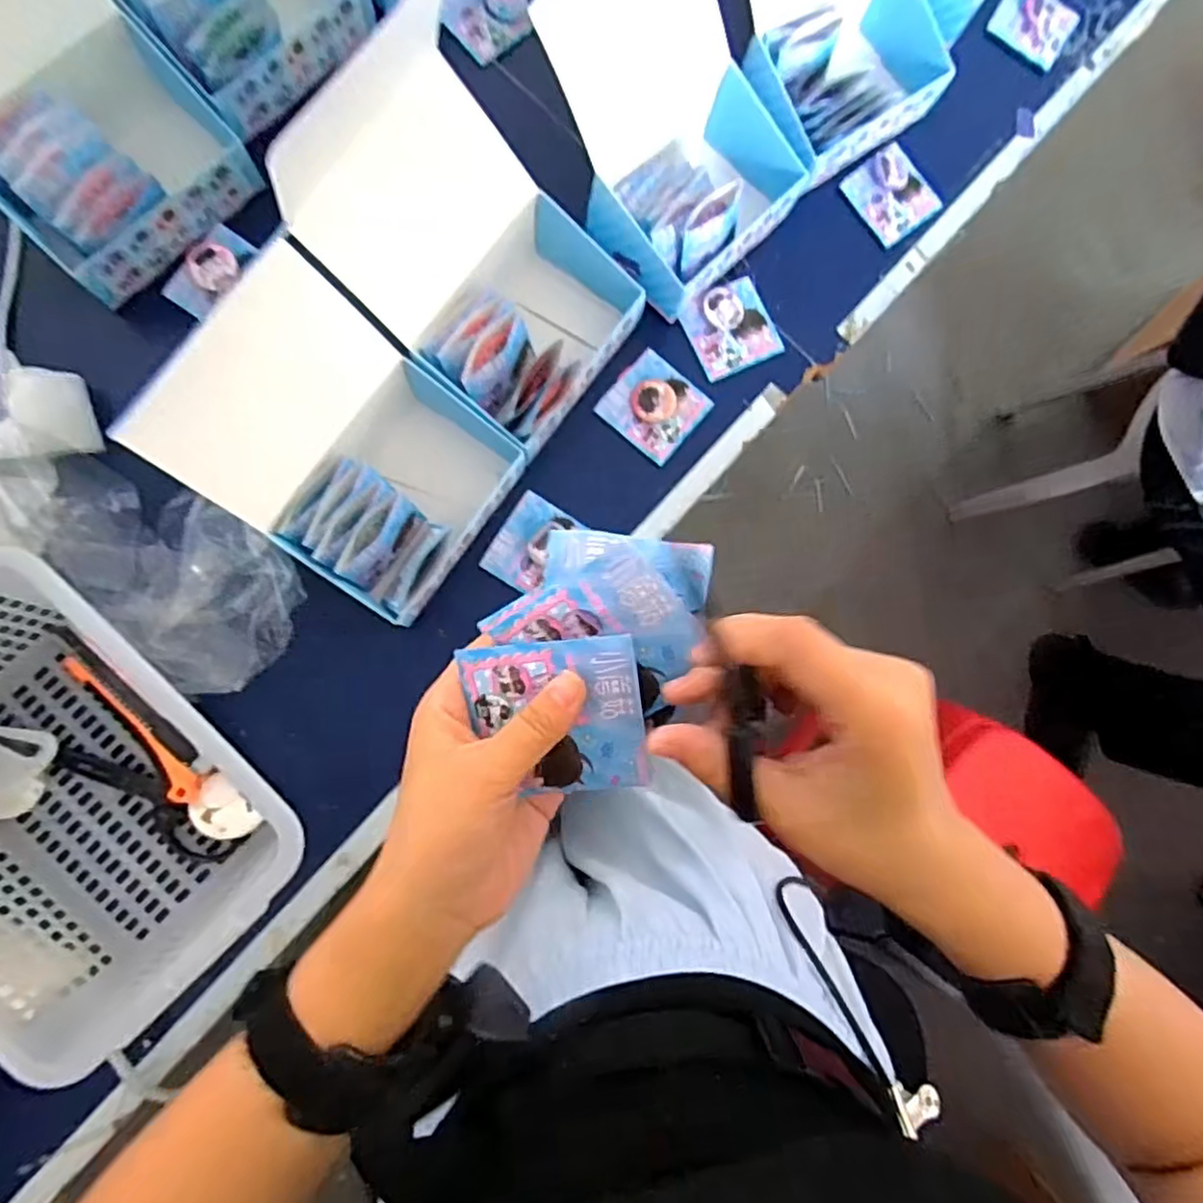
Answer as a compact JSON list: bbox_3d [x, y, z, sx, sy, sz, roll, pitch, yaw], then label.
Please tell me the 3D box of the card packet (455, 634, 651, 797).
[{"bbox_3d":[-0.017,0.047,0.271,0.066,0.006,0.067,-7,109,5],"label":"card packet"}]

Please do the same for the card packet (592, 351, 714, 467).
[{"bbox_3d":[0.042,-0.153,0.533,0.069,0.009,0.067,41,82,-2],"label":"card packet"}]

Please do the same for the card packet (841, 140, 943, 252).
[{"bbox_3d":[0.250,-0.349,0.582,0.070,0.011,0.070,-39,91,-8],"label":"card packet"}]

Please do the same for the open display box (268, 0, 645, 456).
[{"bbox_3d":[-0.082,-0.226,0.456,0.194,0.139,0.149,37,82,-3],"label":"open display box"}]

